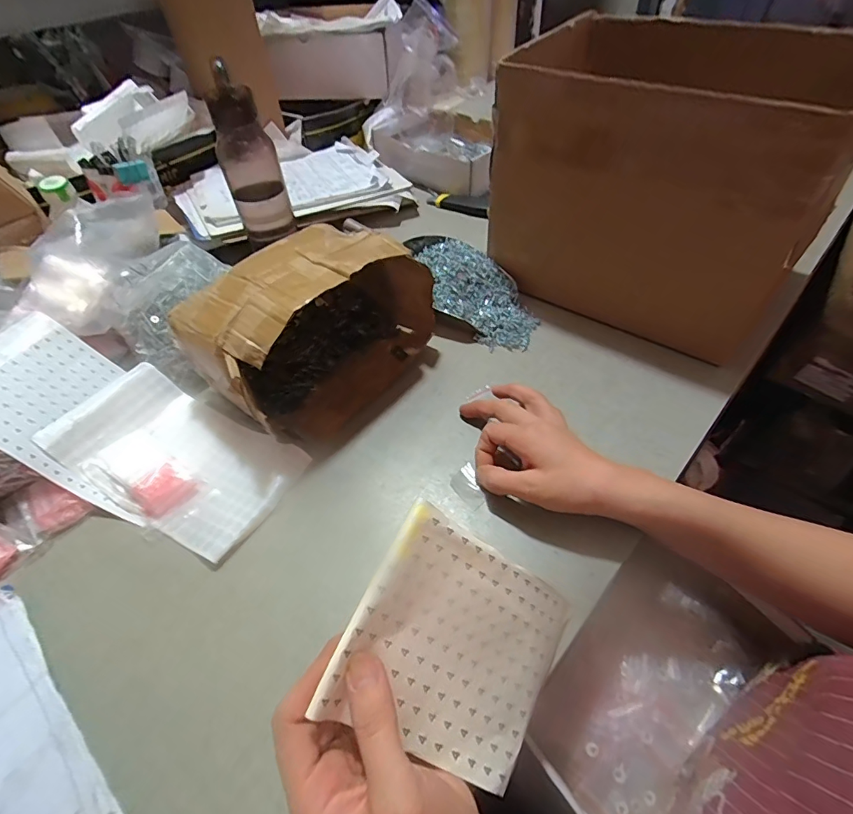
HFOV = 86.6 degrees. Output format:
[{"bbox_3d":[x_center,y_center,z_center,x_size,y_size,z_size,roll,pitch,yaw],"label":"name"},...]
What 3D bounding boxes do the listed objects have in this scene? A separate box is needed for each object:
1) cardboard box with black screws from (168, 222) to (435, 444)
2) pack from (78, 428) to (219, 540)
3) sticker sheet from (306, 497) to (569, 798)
[{"bbox_3d":[-0.114,-0.095,0.472,0.133,0.129,0.230,32,58,27],"label":"cardboard box with black screws"},{"bbox_3d":[-0.262,0.068,0.425,0.109,0.021,0.064,28,57,25],"label":"pack"},{"bbox_3d":[0.022,0.145,0.276,0.149,0.009,0.119,38,69,-20],"label":"sticker sheet"}]

